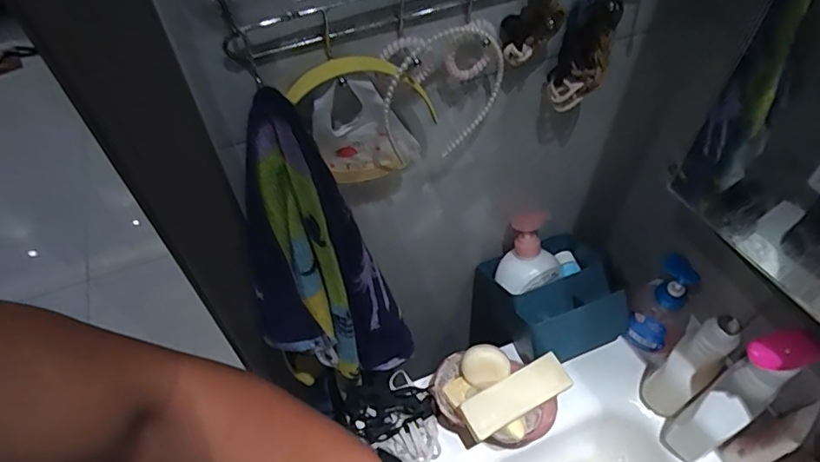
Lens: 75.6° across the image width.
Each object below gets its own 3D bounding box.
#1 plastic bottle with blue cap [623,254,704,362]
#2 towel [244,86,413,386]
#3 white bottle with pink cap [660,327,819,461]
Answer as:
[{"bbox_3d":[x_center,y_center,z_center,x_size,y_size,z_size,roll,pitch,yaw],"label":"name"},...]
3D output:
[{"bbox_3d":[0.337,0.101,0.703,0.067,0.147,0.077,-37,60,-24],"label":"plastic bottle with blue cap"},{"bbox_3d":[-0.085,0.055,0.562,0.160,0.423,0.090,-14,53,-9],"label":"towel"},{"bbox_3d":[0.358,0.188,0.586,0.072,0.267,0.059,-22,55,-15],"label":"white bottle with pink cap"}]

